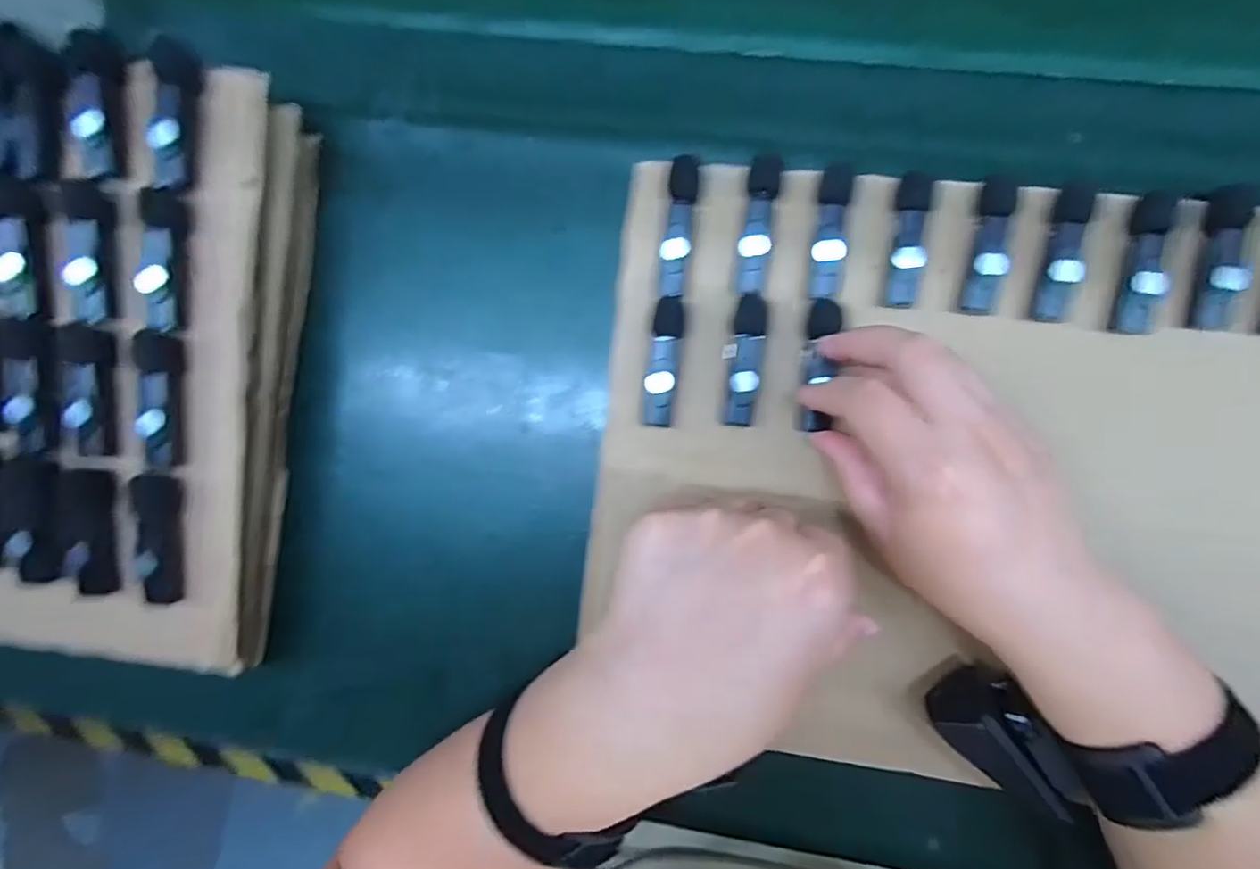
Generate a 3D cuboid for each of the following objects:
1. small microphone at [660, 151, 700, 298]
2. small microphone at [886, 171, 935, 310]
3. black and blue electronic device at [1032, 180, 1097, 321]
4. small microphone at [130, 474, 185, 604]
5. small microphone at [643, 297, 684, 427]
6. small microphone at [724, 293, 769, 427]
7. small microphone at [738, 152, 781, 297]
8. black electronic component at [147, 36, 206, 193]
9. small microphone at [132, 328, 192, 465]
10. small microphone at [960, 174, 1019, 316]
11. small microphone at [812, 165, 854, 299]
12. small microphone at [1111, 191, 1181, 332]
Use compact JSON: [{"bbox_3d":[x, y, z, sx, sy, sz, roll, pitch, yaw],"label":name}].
[{"bbox_3d":[0.024,-0.103,0.287,0.014,0.013,0.067,7,89,5],"label":"small microphone"},{"bbox_3d":[0.134,-0.094,0.278,0.015,0.009,0.062,5,89,5],"label":"small microphone"},{"bbox_3d":[0.204,-0.086,0.268,0.014,0.009,0.064,10,89,5],"label":"black and blue electronic device"},{"bbox_3d":[-0.230,0.052,0.281,0.012,0.017,0.064,2,89,5],"label":"small microphone"},{"bbox_3d":[0.017,-0.036,0.292,0.015,0.017,0.064,8,89,5],"label":"small microphone"},{"bbox_3d":[0.058,-0.037,0.290,0.015,0.017,0.064,5,89,5],"label":"small microphone"},{"bbox_3d":[0.063,-0.102,0.282,0.015,0.010,0.064,9,89,5],"label":"small microphone"},{"bbox_3d":[-0.207,-0.146,0.262,0.013,0.017,0.067,9,93,6],"label":"black electronic component"},{"bbox_3d":[-0.224,-0.016,0.274,0.017,0.015,0.063,6,89,5],"label":"small microphone"},{"bbox_3d":[0.171,-0.090,0.272,0.015,0.010,0.065,9,89,5],"label":"small microphone"},{"bbox_3d":[0.097,-0.098,0.280,0.015,0.011,0.061,7,89,5],"label":"small microphone"},{"bbox_3d":[0.239,-0.080,0.265,0.015,0.009,0.066,7,93,6],"label":"small microphone"}]

